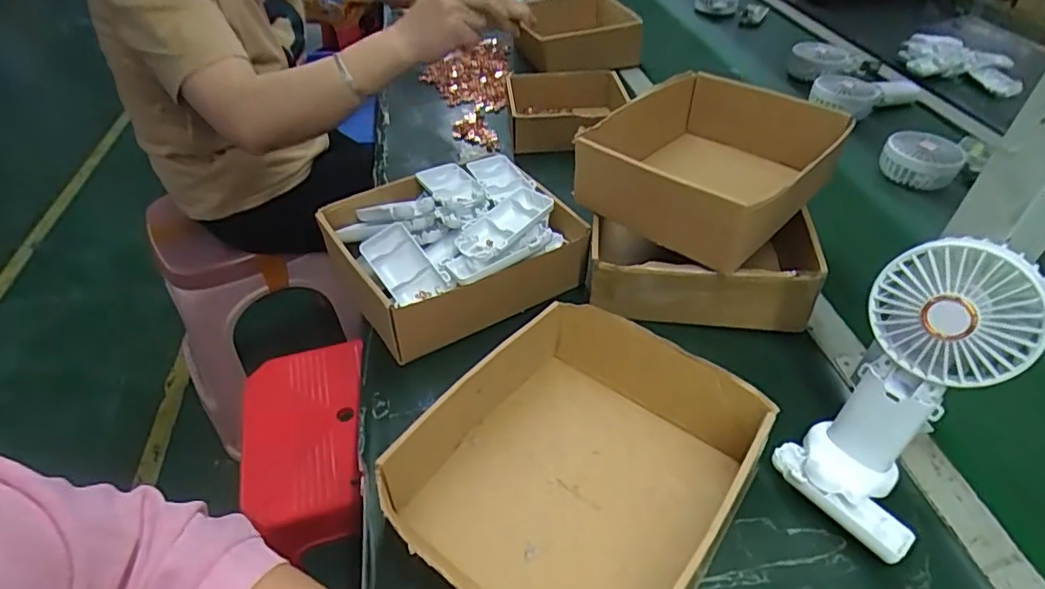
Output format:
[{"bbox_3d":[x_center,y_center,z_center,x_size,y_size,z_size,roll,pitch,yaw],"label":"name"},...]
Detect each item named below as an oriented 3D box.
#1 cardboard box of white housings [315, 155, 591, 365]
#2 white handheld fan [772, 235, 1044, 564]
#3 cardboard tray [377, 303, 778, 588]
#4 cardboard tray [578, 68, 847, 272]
[{"bbox_3d":[-0.069,-0.051,0.566,0.223,0.084,0.190,-24,48,-23],"label":"cardboard box of white housings"},{"bbox_3d":[0.240,0.067,0.365,0.090,0.185,0.099,31,51,29],"label":"white handheld fan"},{"bbox_3d":[0.042,0.118,0.399,0.192,0.068,0.227,28,50,27],"label":"cardboard tray"},{"bbox_3d":[0.177,-0.126,0.551,0.185,0.075,0.215,34,53,31],"label":"cardboard tray"}]

